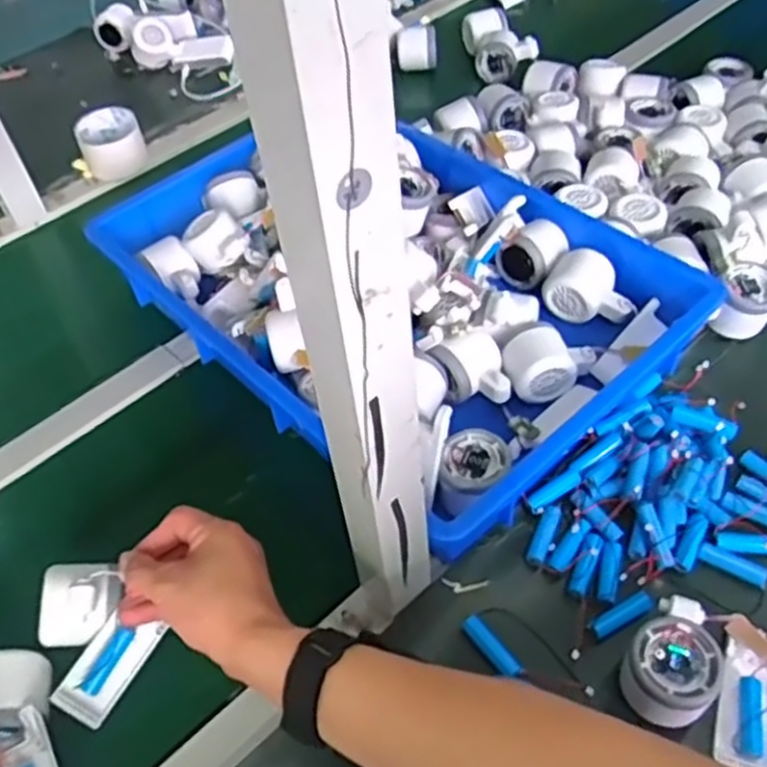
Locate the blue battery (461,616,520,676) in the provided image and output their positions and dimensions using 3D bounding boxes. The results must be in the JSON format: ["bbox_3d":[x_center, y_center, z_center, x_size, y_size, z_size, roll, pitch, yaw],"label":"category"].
[{"bbox_3d":[0.077,0.190,0.538,0.013,0.017,0.051,-35,56,-20],"label":"blue battery"}]

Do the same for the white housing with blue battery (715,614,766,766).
[{"bbox_3d":[0.248,0.207,0.499,0.041,0.019,0.097,15,55,17],"label":"white housing with blue battery"}]

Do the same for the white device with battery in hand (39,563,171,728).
[{"bbox_3d":[-0.220,0.188,0.542,0.093,0.040,0.109,32,83,-7],"label":"white device with battery in hand"}]

